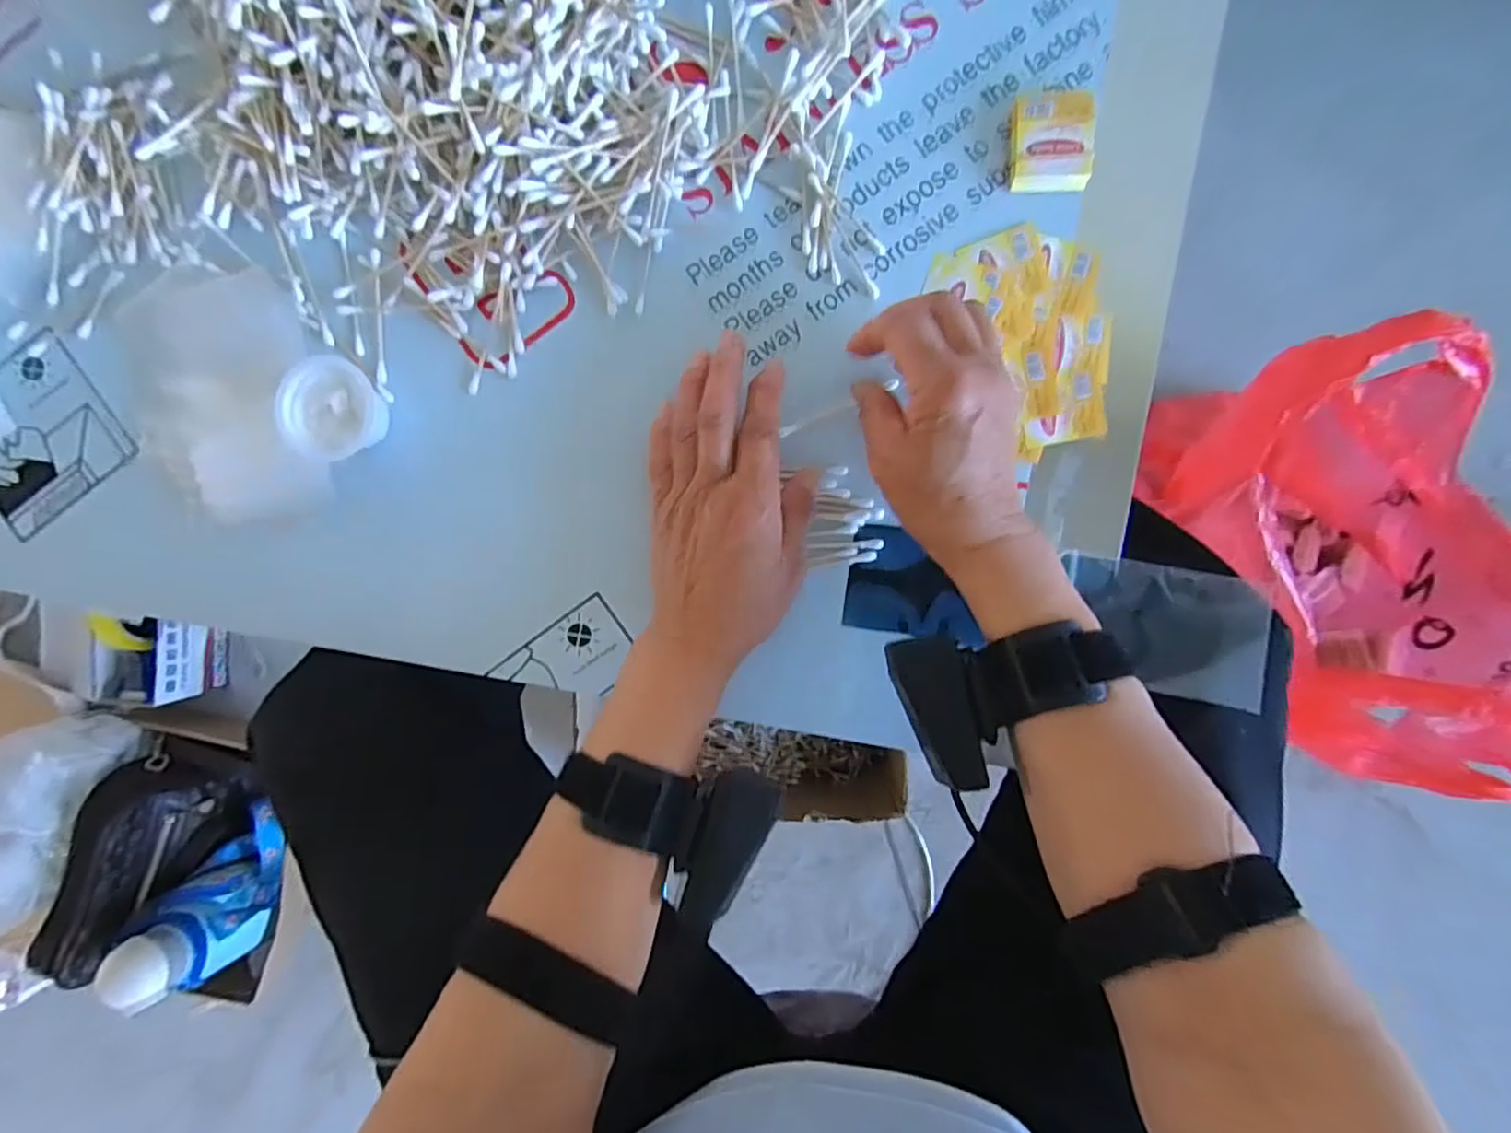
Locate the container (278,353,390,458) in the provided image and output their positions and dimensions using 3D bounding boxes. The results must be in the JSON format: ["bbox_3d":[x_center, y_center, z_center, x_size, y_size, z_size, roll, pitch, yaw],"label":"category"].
[{"bbox_3d":[-0.232,-0.086,0.355,0.047,0.024,0.052,-2,93,2],"label":"container"}]

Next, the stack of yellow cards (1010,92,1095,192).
[{"bbox_3d":[0.157,-0.225,0.345,0.040,0.016,0.045,-3,93,2],"label":"stack of yellow cards"}]

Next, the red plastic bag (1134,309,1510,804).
[{"bbox_3d":[0.554,-0.007,0.617,0.238,0.262,0.404,-34,91,3],"label":"red plastic bag"}]

